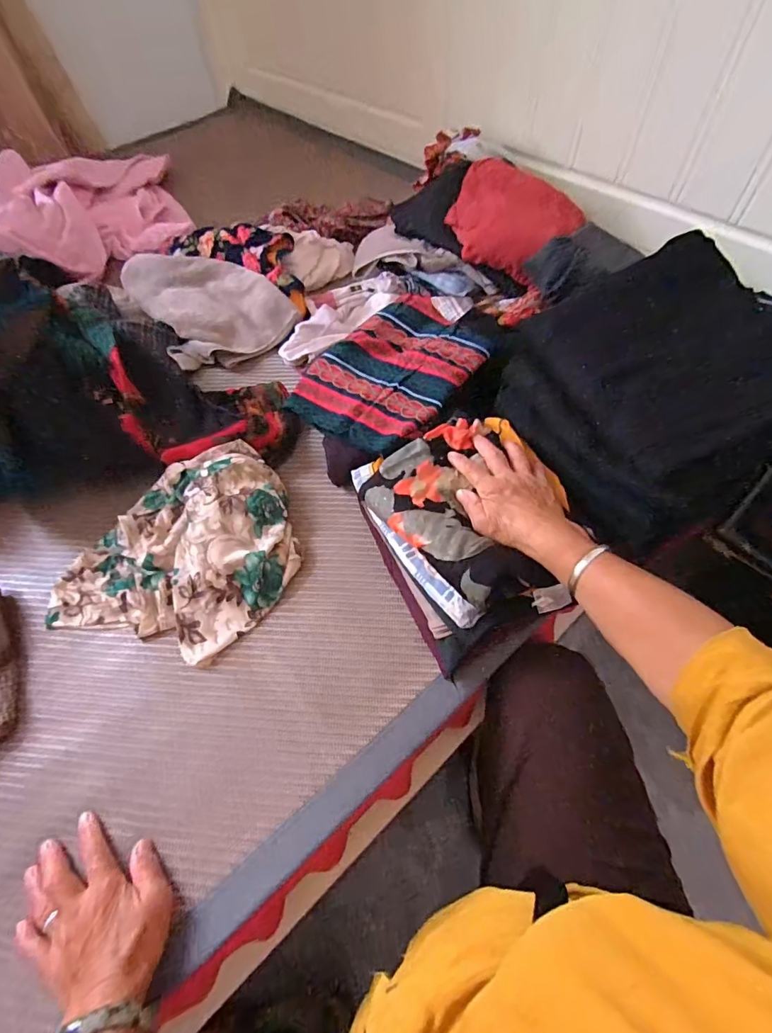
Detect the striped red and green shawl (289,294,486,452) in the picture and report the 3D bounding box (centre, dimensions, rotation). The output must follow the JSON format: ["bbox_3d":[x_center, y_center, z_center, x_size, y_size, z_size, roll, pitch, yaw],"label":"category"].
[{"bbox_3d":[0.013,-0.220,0.696,0.214,0.062,0.277,32,64,21],"label":"striped red and green shawl"}]

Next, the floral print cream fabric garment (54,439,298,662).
[{"bbox_3d":[-0.258,0.041,0.590,0.258,0.054,0.313,31,63,20],"label":"floral print cream fabric garment"}]

